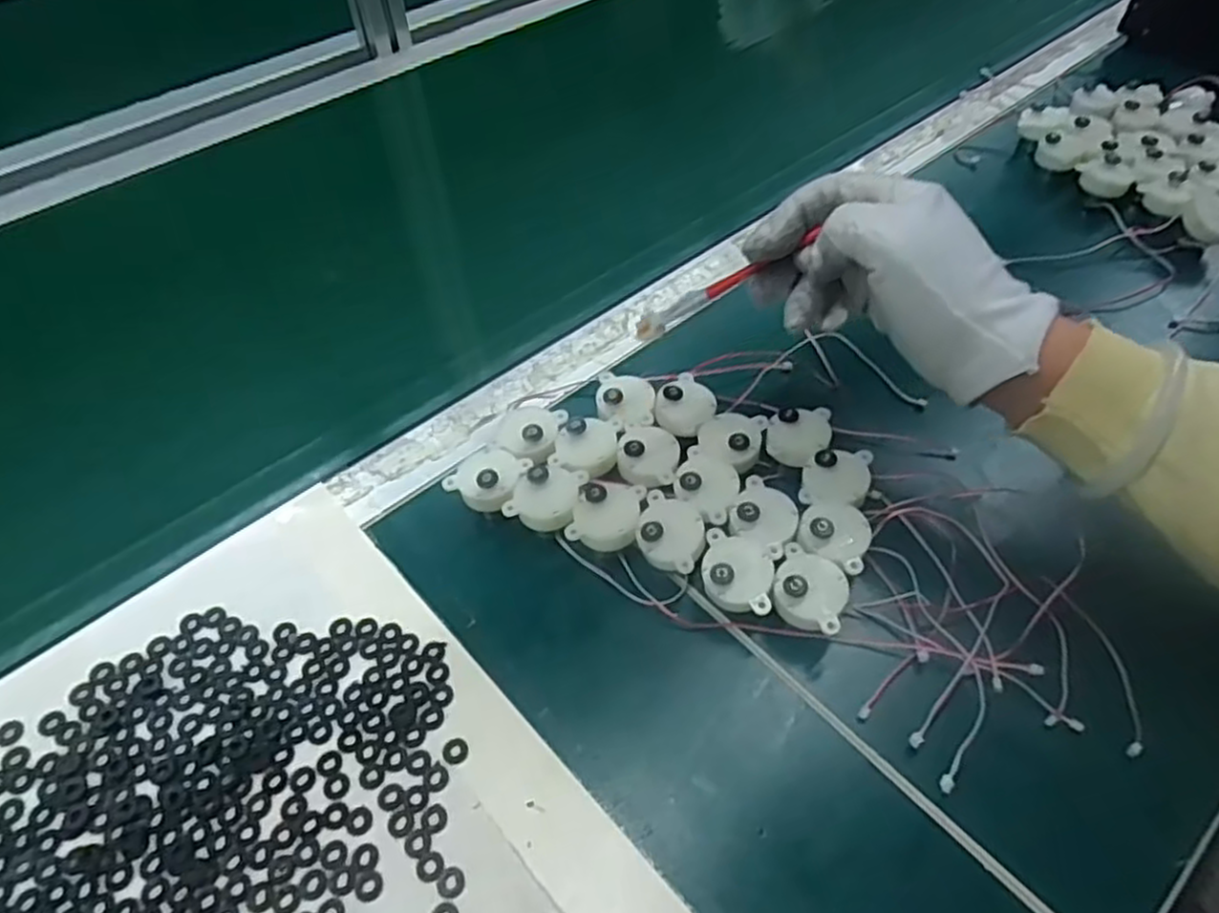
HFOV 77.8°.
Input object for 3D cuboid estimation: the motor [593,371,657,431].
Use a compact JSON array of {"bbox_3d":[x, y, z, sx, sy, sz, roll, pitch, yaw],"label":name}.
[{"bbox_3d":[0.009,-0.024,0.419,0.031,0.032,0.037,3,51,4],"label":"motor"}]

